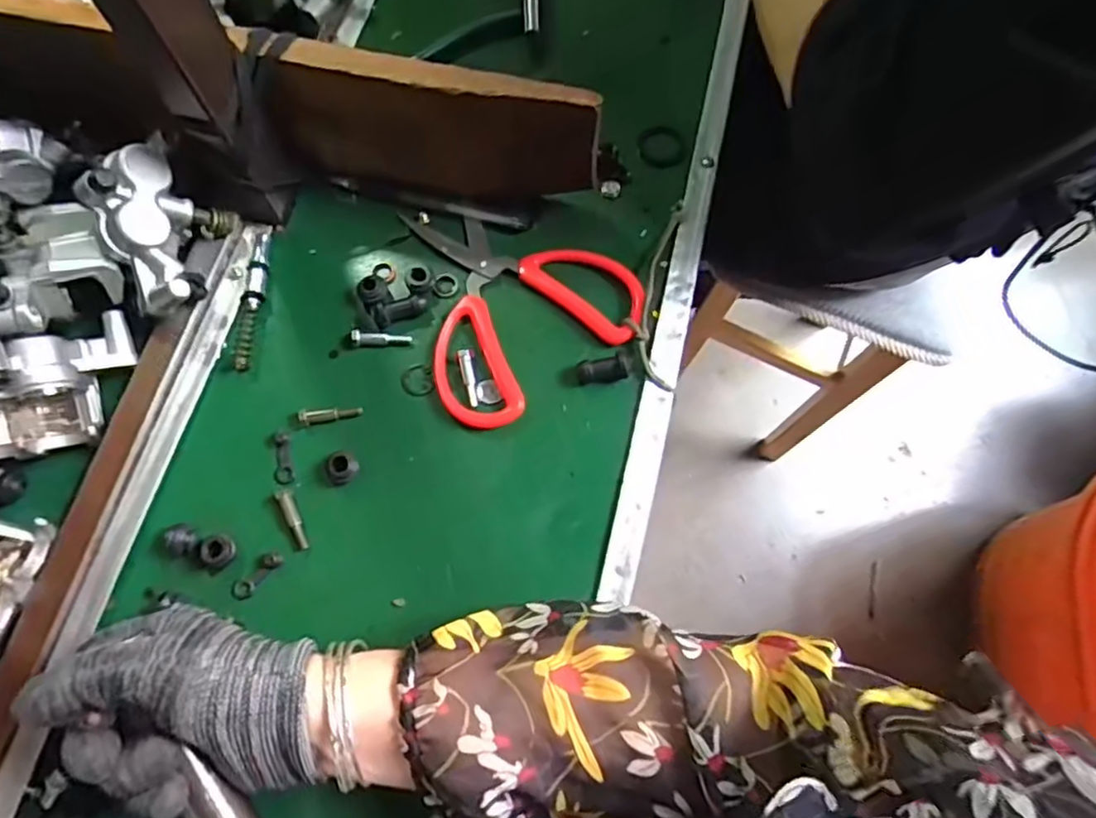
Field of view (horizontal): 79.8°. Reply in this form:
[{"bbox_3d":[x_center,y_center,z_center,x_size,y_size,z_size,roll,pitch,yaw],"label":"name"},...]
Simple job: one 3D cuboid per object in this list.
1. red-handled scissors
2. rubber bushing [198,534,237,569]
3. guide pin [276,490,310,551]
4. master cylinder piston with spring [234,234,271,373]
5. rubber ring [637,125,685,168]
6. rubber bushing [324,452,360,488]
[{"bbox_3d":[-0.011,-0.066,0.402,0.130,0.014,0.141,-13,73,-7],"label":"red-handled scissors"},{"bbox_3d":[-0.179,0.077,0.356,0.016,0.011,0.017,1,72,-2],"label":"rubber bushing"},{"bbox_3d":[-0.142,0.061,0.364,0.007,0.009,0.034,-23,74,-9],"label":"guide pin"},{"bbox_3d":[-0.180,-0.066,0.401,0.012,0.011,0.088,6,72,0],"label":"master cylinder piston with spring"},{"bbox_3d":[0.077,-0.178,0.444,0.029,0.004,0.032,-13,73,-6],"label":"rubber ring"},{"bbox_3d":[-0.116,0.034,0.370,0.015,0.015,0.019,34,74,9],"label":"rubber bushing"}]

